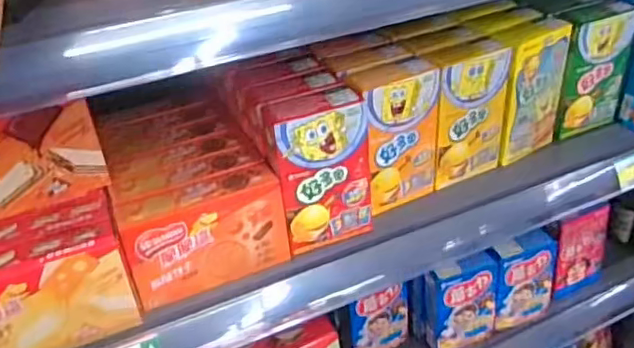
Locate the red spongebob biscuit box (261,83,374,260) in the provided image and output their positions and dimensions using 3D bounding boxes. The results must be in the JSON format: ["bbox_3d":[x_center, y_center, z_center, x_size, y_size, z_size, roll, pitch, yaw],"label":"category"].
[{"bbox_3d":[0.002,-0.003,0.572,0.093,0.148,0.039,-15,35,-14],"label":"red spongebob biscuit box"}]

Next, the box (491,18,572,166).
[{"bbox_3d":[0.243,-0.098,0.687,0.100,0.151,0.042,-26,39,-29],"label":"box"}]

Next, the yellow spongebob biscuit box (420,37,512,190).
[{"bbox_3d":[0.161,-0.066,0.650,0.093,0.150,0.032,-19,36,-21],"label":"yellow spongebob biscuit box"}]

